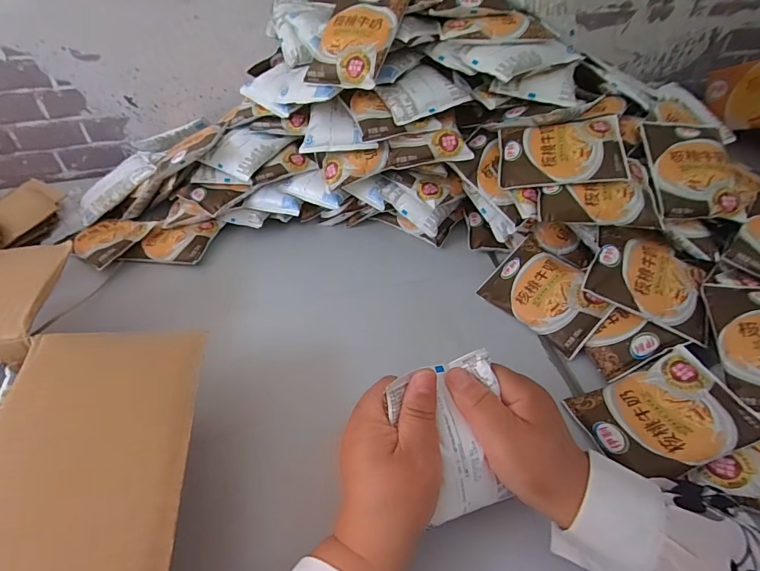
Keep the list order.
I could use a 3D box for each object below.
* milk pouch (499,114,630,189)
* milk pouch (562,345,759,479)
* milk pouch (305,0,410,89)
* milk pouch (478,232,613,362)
[{"bbox_3d":[0.205,-0.155,0.473,0.129,0.014,0.095,-1,64,16],"label":"milk pouch"},{"bbox_3d":[0.252,0.116,0.374,0.126,0.018,0.095,-28,42,1],"label":"milk pouch"},{"bbox_3d":[-0.026,-0.288,0.476,0.091,0.015,0.125,18,83,21],"label":"milk pouch"},{"bbox_3d":[0.194,0.005,0.479,0.099,0.024,0.128,-50,53,-1],"label":"milk pouch"}]

